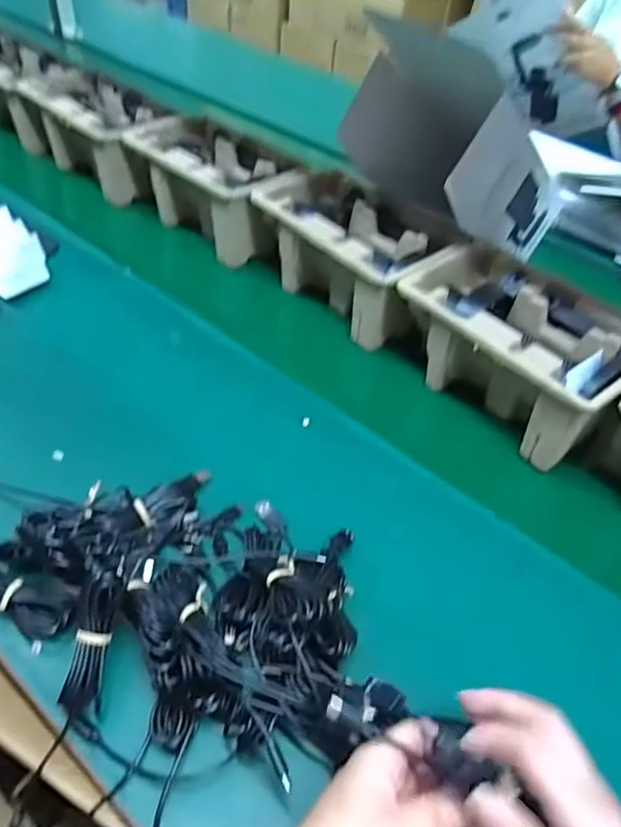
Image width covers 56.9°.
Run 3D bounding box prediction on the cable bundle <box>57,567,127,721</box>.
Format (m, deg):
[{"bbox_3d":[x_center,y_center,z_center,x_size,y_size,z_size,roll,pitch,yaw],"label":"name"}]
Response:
[{"bbox_3d":[-0.140,0.148,0.372,0.021,0.020,0.090,9,80,4],"label":"cable bundle"}]

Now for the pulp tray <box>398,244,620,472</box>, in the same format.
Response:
[{"bbox_3d":[0.210,-0.066,0.590,0.153,0.104,0.231,-28,53,-28],"label":"pulp tray"}]

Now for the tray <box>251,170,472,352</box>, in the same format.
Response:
[{"bbox_3d":[0.045,-0.189,0.689,0.235,0.106,0.138,35,52,27],"label":"tray"}]

